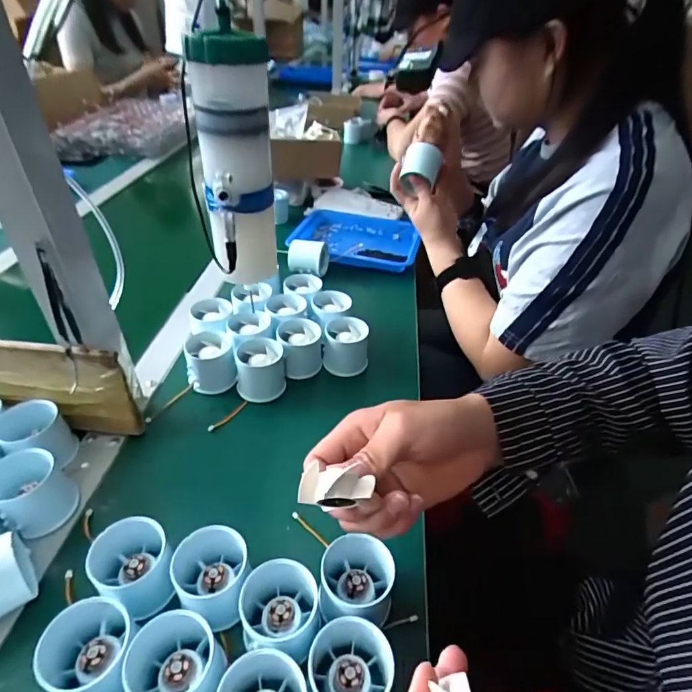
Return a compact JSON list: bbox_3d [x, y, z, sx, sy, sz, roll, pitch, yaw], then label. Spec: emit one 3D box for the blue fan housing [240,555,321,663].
[{"bbox_3d":[-0.047,0.180,0.315,0.056,0.044,0.052,7,40,6],"label":"blue fan housing"}]

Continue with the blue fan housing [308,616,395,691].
[{"bbox_3d":[0.002,0.206,0.286,0.054,0.045,0.051,1,39,-1],"label":"blue fan housing"}]

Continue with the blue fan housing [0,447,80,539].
[{"bbox_3d":[-0.261,0.123,0.374,0.063,0.050,0.049,21,43,21],"label":"blue fan housing"}]

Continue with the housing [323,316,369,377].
[{"bbox_3d":[0.001,0.002,0.540,0.051,0.045,0.061,3,39,0],"label":"housing"}]

